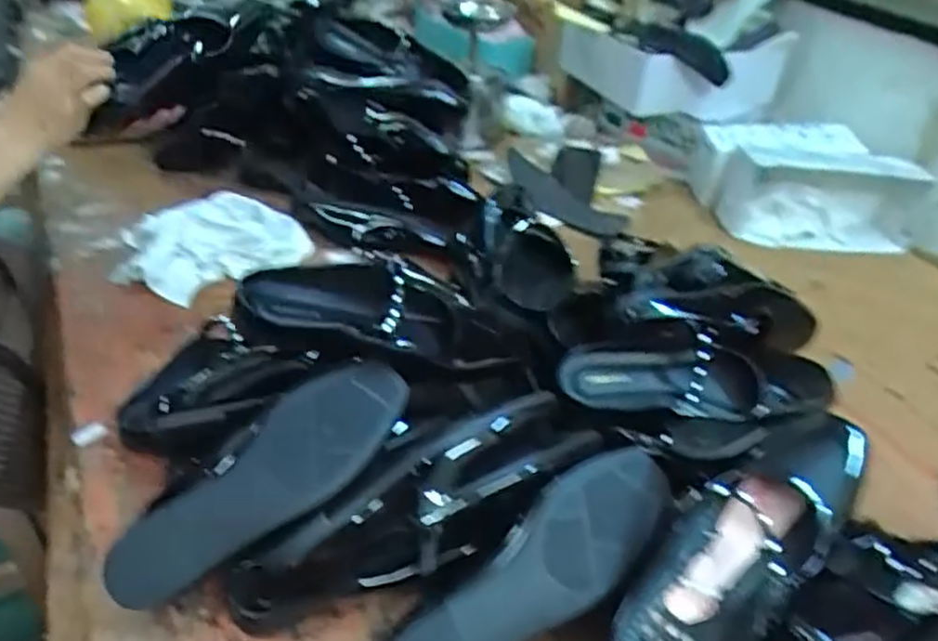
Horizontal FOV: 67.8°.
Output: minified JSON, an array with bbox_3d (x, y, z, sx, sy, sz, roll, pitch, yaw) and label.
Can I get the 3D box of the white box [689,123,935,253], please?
[{"bbox_3d":[0.527,-0.224,1.119,0.290,0.122,0.220,0,37,-11],"label":"white box"}]

